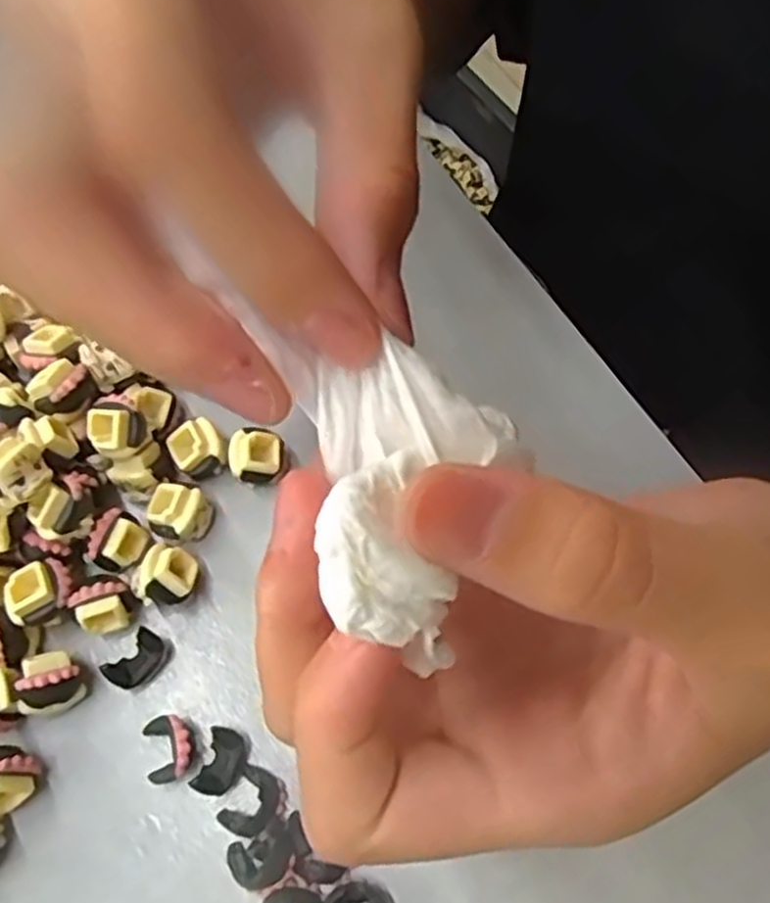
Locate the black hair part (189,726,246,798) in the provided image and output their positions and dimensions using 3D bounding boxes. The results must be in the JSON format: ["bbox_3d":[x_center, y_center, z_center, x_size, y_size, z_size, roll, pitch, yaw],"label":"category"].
[{"bbox_3d":[-0.041,0.078,0.192,0.010,0.008,0.016,19,70,9],"label":"black hair part"}]

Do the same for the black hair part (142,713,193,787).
[{"bbox_3d":[-0.055,0.076,0.195,0.012,0.005,0.016,-10,67,-4],"label":"black hair part"}]

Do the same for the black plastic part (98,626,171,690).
[{"bbox_3d":[-0.066,0.055,0.204,0.013,0.006,0.016,37,74,15],"label":"black plastic part"}]

